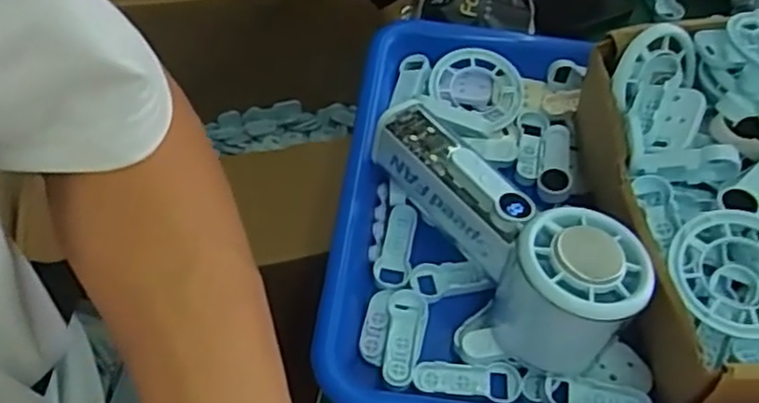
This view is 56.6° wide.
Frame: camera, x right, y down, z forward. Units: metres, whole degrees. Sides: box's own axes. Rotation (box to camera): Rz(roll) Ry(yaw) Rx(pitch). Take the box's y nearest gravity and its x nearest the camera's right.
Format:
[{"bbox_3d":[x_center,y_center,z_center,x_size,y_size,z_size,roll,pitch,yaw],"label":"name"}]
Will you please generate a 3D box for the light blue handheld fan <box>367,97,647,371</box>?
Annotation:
[{"bbox_3d":[0.051,0.008,0.329,0.053,0.054,0.150,-35,65,-25],"label":"light blue handheld fan"}]

